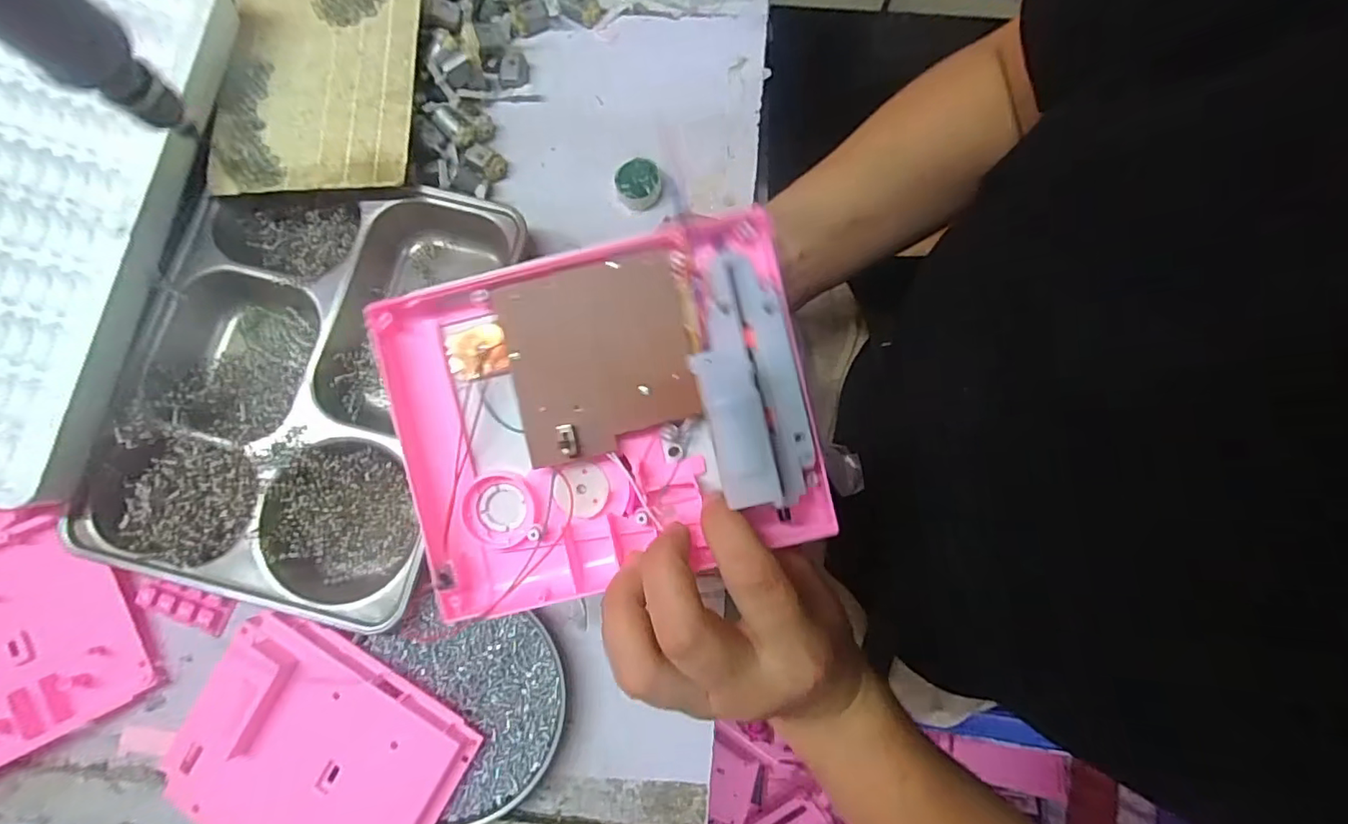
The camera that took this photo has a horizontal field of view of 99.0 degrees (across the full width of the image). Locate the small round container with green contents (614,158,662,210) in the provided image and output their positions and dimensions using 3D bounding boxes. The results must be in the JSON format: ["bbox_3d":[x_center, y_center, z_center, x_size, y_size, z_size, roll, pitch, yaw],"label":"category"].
[{"bbox_3d":[-0.027,-0.167,0.422,0.033,0.018,0.030,0,80,-1],"label":"small round container with green contents"}]

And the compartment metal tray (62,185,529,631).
[{"bbox_3d":[-0.238,-0.023,0.377,0.212,0.035,0.275,13,80,2],"label":"compartment metal tray"}]

